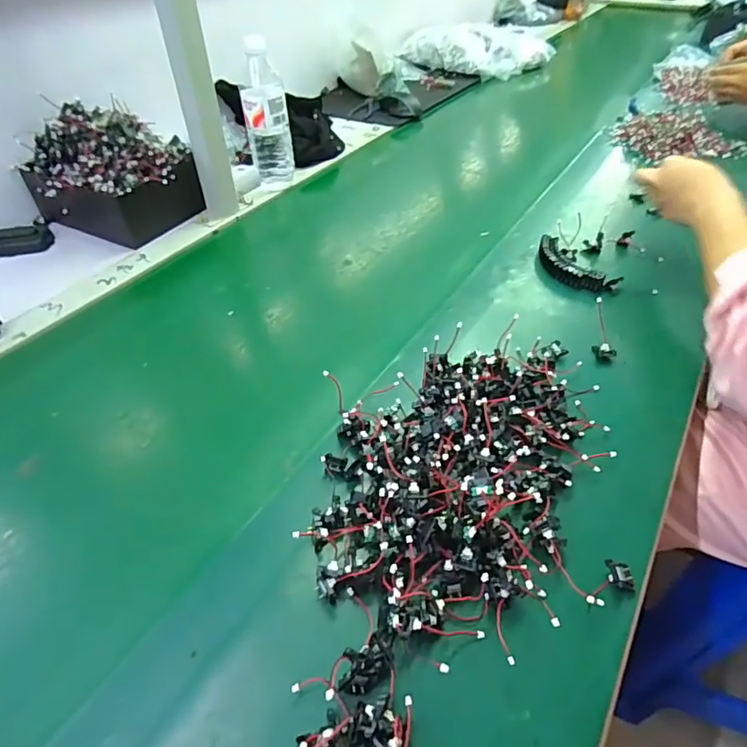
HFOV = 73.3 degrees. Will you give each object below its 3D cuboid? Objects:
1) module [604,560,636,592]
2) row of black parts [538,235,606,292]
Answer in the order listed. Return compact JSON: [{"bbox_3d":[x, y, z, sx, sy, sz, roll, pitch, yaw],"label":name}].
[{"bbox_3d":[0.193,0.157,0.393,0.021,0.006,0.018,6,46,7],"label":"module"},{"bbox_3d":[0.262,-0.149,0.682,0.049,0.021,0.111,-28,51,-24],"label":"row of black parts"}]

